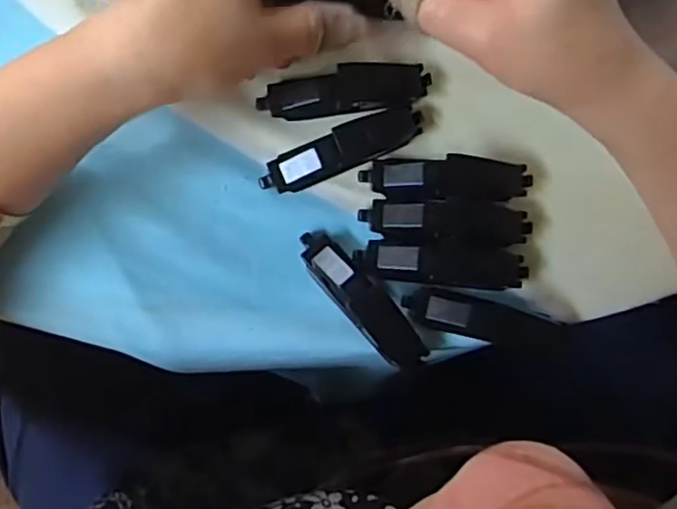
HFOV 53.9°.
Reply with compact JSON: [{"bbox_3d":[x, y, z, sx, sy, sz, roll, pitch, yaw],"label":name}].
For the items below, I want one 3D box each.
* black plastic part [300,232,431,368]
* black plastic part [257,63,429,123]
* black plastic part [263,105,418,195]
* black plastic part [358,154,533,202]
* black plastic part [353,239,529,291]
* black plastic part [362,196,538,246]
[{"bbox_3d":[0.012,0.022,0.309,0.020,0.015,0.079,-42,92,-7],"label":"black plastic part"},{"bbox_3d":[0.003,-0.078,0.316,0.080,0.013,0.020,-8,87,-7],"label":"black plastic part"},{"bbox_3d":[0.003,-0.049,0.313,0.079,0.016,0.020,-24,89,-7],"label":"black plastic part"},{"bbox_3d":[0.052,-0.036,0.316,0.079,0.011,0.020,0,86,-6],"label":"black plastic part"},{"bbox_3d":[0.049,0.004,0.318,0.080,0.011,0.021,5,86,-6],"label":"black plastic part"},{"bbox_3d":[0.052,-0.016,0.315,0.080,0.013,0.021,2,86,-6],"label":"black plastic part"}]

